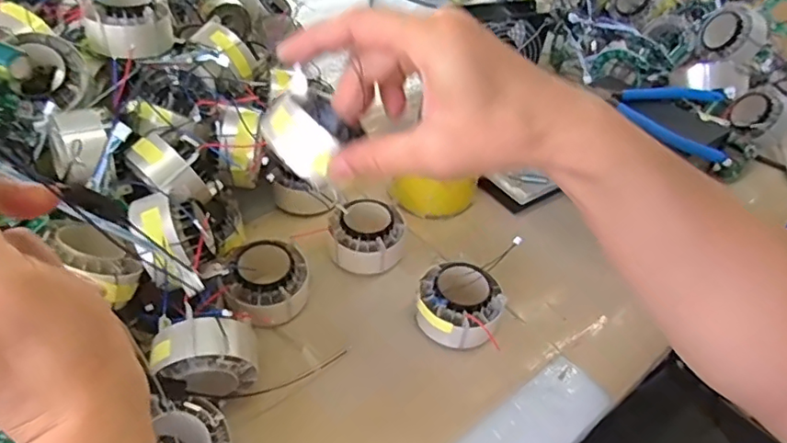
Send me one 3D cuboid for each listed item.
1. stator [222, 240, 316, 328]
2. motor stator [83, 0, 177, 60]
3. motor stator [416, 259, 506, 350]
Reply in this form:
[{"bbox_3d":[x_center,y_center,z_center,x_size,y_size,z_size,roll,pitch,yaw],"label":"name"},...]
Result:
[{"bbox_3d":[-0.096,0.048,0.434,0.060,0.034,0.069,0,44,-6],"label":"stator"},{"bbox_3d":[-0.218,-0.166,0.461,0.061,0.035,0.061,-14,47,-20],"label":"motor stator"},{"bbox_3d":[0.052,0.068,0.437,0.065,0.041,0.064,3,44,-3],"label":"motor stator"}]

